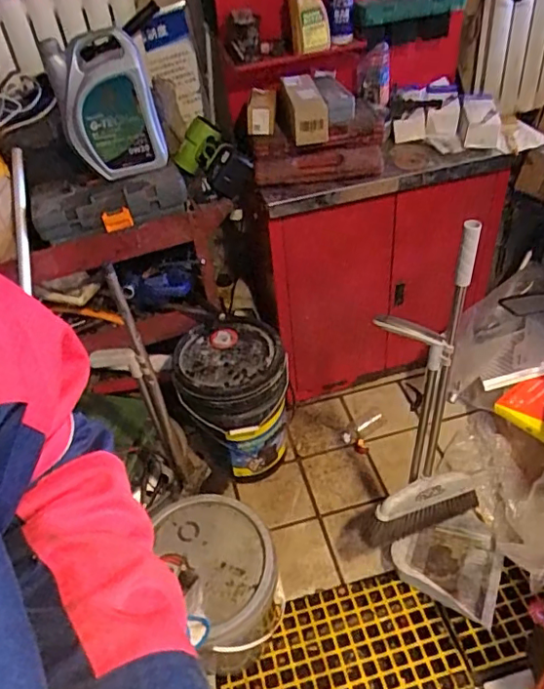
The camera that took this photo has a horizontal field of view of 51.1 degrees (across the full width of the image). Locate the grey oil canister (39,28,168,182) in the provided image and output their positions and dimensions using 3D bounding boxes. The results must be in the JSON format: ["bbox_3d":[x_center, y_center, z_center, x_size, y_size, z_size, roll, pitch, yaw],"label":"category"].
[{"bbox_3d":[-0.380,-0.545,1.317,0.205,0.283,0.130,-20,43,-13],"label":"grey oil canister"}]

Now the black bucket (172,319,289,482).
[{"bbox_3d":[-0.102,0.187,1.684,0.302,0.426,0.297,-17,43,-10],"label":"black bucket"}]

